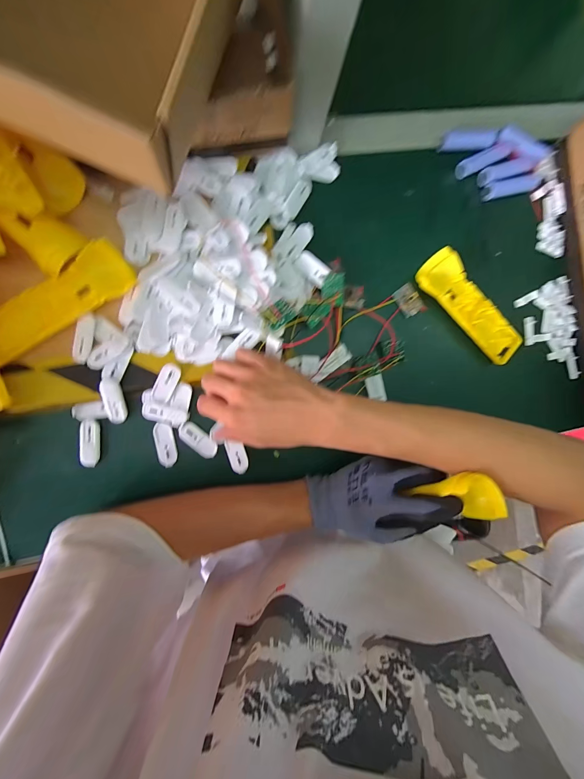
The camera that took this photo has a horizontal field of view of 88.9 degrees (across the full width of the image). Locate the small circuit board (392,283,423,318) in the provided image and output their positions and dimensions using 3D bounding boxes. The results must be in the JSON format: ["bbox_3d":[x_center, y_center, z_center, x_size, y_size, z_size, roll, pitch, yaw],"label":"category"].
[{"bbox_3d":[0.148,-0.112,0.375,0.029,0.005,0.038,-36,97,-4],"label":"small circuit board"}]

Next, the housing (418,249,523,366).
[{"bbox_3d":[0.229,-0.102,0.384,0.166,0.033,0.050,40,88,-8],"label":"housing"}]

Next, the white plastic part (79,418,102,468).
[{"bbox_3d":[-0.218,0.059,0.321,0.018,0.006,0.051,3,93,-8],"label":"white plastic part"}]

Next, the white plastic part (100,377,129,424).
[{"bbox_3d":[-0.189,0.012,0.317,0.020,0.007,0.051,-4,112,-8],"label":"white plastic part"}]

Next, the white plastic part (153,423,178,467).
[{"bbox_3d":[-0.143,0.063,0.337,0.021,0.006,0.049,-8,94,-7],"label":"white plastic part"}]

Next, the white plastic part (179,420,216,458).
[{"bbox_3d":[-0.107,0.059,0.342,0.023,0.004,0.050,-44,98,-3],"label":"white plastic part"}]

